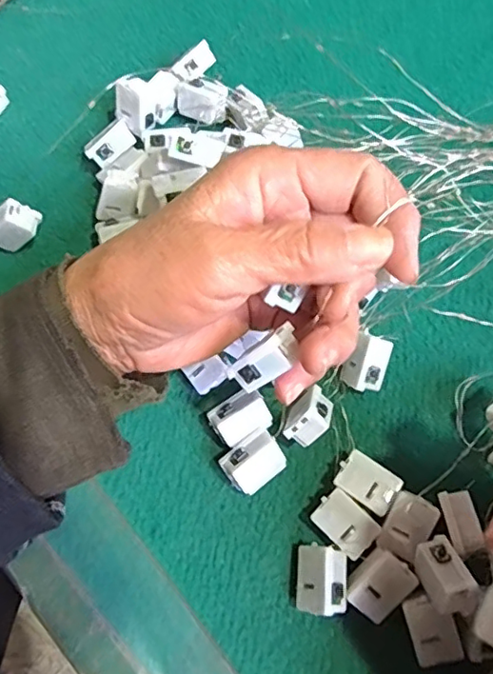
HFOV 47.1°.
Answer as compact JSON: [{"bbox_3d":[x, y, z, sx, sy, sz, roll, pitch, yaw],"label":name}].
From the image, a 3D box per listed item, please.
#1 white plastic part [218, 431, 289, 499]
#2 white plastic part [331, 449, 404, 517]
[{"bbox_3d":[0.003,0.057,0.262,0.027,0.016,0.020,-38,103,-10],"label":"white plastic part"},{"bbox_3d":[0.055,0.068,0.262,0.027,0.013,0.019,34,76,10],"label":"white plastic part"}]

